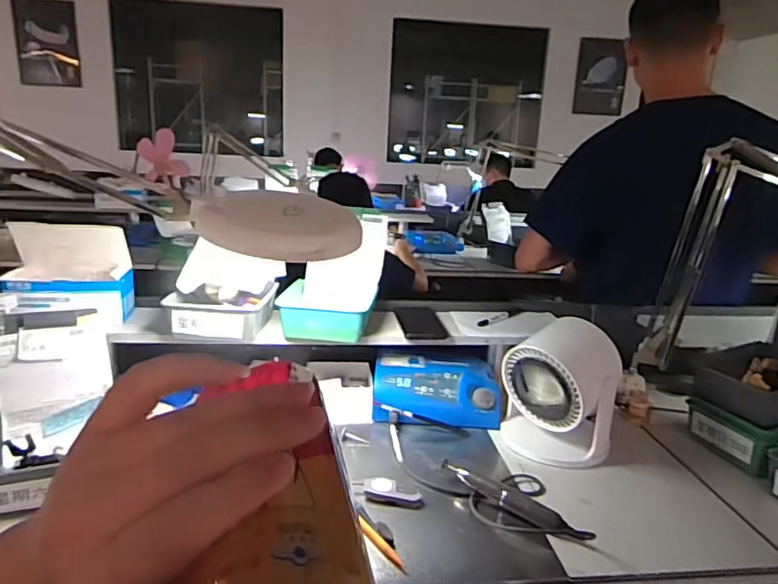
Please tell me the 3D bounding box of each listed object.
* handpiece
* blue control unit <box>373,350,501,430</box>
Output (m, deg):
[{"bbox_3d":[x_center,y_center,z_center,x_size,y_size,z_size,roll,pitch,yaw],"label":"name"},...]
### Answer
[{"bbox_3d":[0.169,0.284,0.764,0.218,0.027,0.021,13,19,34],"label":"handpiece"},{"bbox_3d":[0.087,0.178,1.048,0.228,0.076,0.160,3,15,0],"label":"blue control unit"}]

